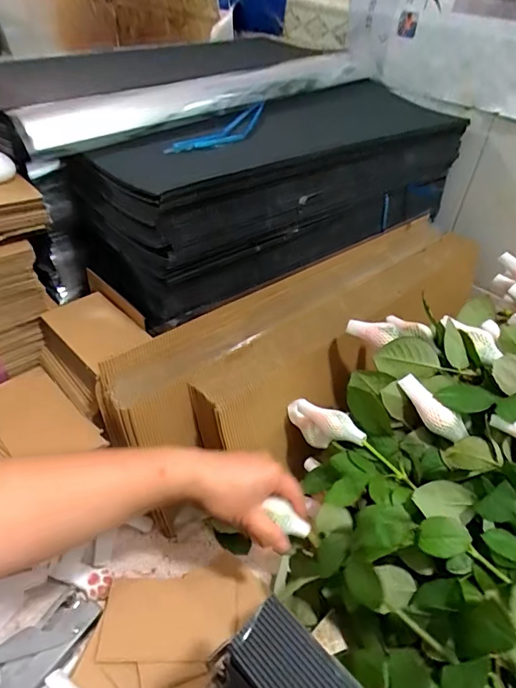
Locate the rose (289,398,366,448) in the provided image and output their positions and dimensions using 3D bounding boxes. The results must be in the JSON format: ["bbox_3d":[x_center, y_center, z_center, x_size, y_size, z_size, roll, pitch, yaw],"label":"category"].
[{"bbox_3d":[0.071,0.090,0.515,0.033,0.044,0.104,-33,26,-32],"label":"rose"}]

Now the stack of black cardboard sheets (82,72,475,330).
[{"bbox_3d":[0.051,-0.250,0.673,0.601,0.156,0.244,-31,54,-31],"label":"stack of black cardboard sheets"}]

